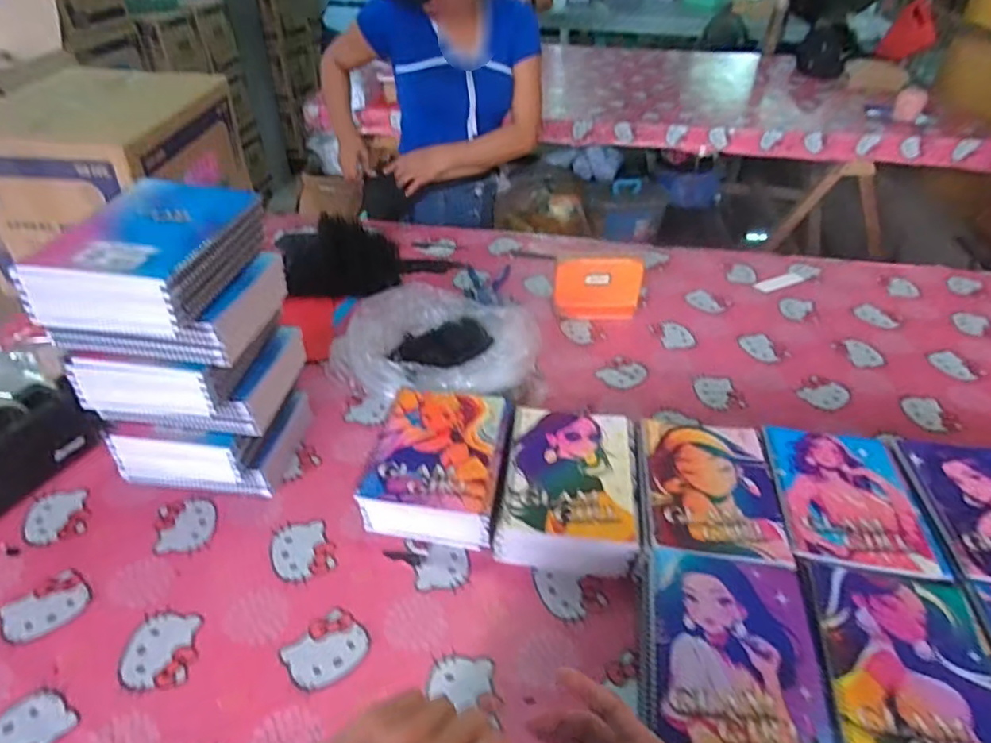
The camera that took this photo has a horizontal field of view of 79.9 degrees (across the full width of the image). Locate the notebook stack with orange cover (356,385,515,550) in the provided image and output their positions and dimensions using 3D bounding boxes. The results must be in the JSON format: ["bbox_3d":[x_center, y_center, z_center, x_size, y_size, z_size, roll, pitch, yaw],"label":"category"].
[{"bbox_3d":[-0.073,0.119,0.765,0.173,0.079,0.199,7,41,5],"label":"notebook stack with orange cover"}]

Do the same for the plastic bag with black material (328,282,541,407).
[{"bbox_3d":[-0.090,-0.053,0.953,0.325,0.103,0.242,15,42,14],"label":"plastic bag with black material"}]

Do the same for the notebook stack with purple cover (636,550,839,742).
[{"bbox_3d":[0.218,0.292,0.570,0.156,0.080,0.219,8,41,6],"label":"notebook stack with purple cover"}]

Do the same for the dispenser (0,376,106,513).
[{"bbox_3d":[-0.621,0.110,0.744,0.062,0.101,0.210,21,44,21],"label":"dispenser"}]

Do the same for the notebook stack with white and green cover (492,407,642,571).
[{"bbox_3d":[0.088,0.150,0.735,0.156,0.079,0.212,5,40,3],"label":"notebook stack with white and green cover"}]

